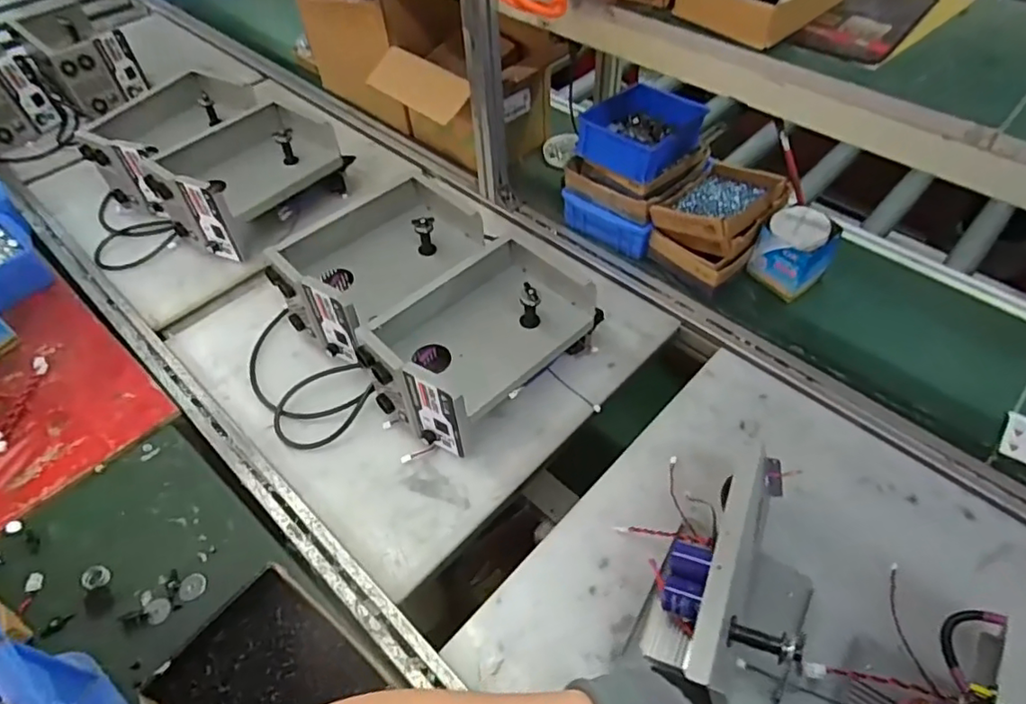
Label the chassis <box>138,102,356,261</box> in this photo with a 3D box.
[{"bbox_3d":[-0.496,-0.338,1.107,0.224,0.142,0.317,31,59,24],"label":"chassis"}]

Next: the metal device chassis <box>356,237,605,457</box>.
[{"bbox_3d":[-0.041,-0.015,0.834,0.302,0.146,0.178,-38,59,-25],"label":"metal device chassis"}]

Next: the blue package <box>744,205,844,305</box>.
[{"bbox_3d":[0.442,-0.148,0.945,0.112,0.129,0.075,27,57,22],"label":"blue package"}]

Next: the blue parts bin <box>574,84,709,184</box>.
[{"bbox_3d":[0.212,-0.363,0.974,0.145,0.067,0.180,35,61,26],"label":"blue parts bin"}]

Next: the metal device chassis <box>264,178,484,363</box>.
[{"bbox_3d":[-0.199,-0.130,0.930,0.202,0.145,0.293,33,60,25],"label":"metal device chassis"}]

